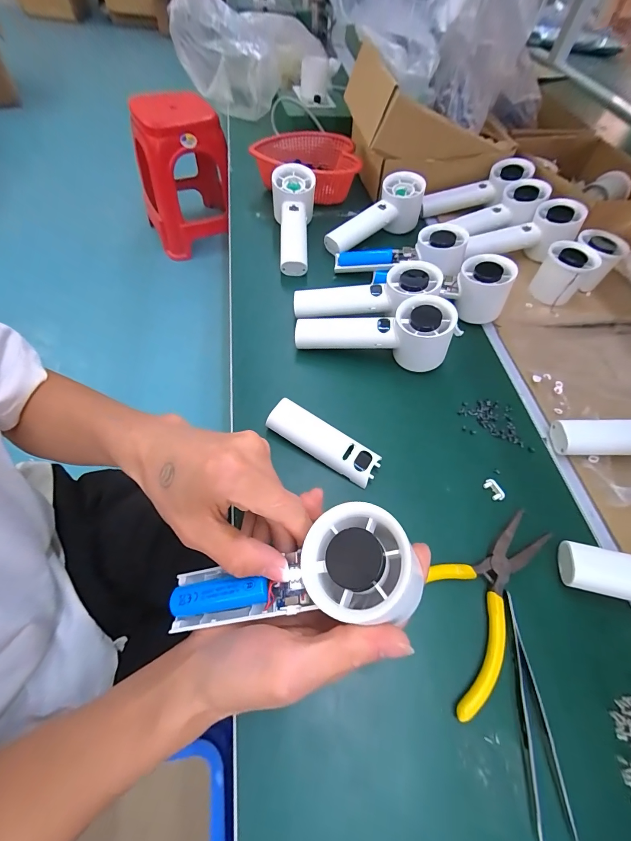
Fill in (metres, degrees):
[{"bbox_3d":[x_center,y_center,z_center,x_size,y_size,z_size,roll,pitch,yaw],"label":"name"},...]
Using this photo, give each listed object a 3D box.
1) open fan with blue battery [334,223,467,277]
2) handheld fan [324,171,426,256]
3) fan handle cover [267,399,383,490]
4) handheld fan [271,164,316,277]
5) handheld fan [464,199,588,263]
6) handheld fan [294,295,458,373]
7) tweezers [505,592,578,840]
[{"bbox_3d":[0.102,-0.207,0.431,0.153,0.046,0.047,1,57,15],"label":"open fan with blue battery"},{"bbox_3d":[0.087,-0.294,0.506,0.154,0.068,0.057,-18,53,31],"label":"handheld fan"},{"bbox_3d":[0.007,0.019,0.306,0.102,0.023,0.033,29,61,13],"label":"fan handle cover"},{"bbox_3d":[-0.030,-0.278,0.461,0.057,0.043,0.135,1,76,-3],"label":"handheld fan"},{"bbox_3d":[0.278,-0.247,0.466,0.135,0.048,0.049,-7,56,21],"label":"handheld fan"},{"bbox_3d":[0.059,-0.095,0.358,0.157,0.061,0.055,13,59,4],"label":"handheld fan"},{"bbox_3d":[0.143,0.184,0.223,0.023,0.006,0.124,7,58,0],"label":"tweezers"}]

